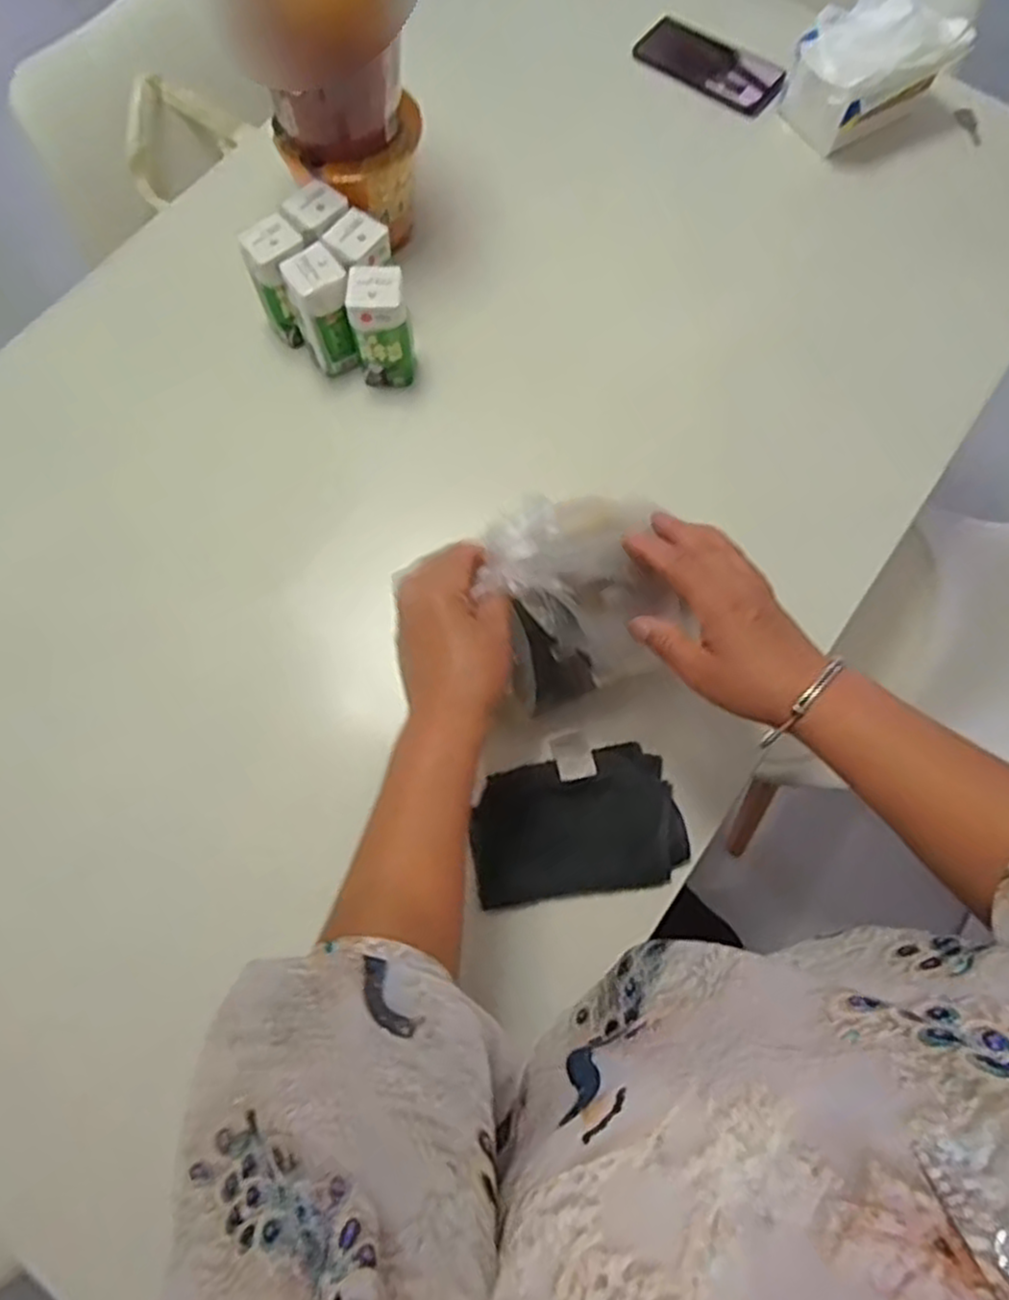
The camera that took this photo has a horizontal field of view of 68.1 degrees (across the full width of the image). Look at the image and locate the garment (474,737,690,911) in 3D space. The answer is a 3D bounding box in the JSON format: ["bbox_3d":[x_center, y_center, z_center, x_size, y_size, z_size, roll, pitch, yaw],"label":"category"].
[{"bbox_3d":[0.055,0.135,0.582,0.157,0.030,0.104,-8,74,-3],"label":"garment"}]

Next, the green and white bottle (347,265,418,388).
[{"bbox_3d":[-0.109,-0.287,0.671,0.054,0.104,0.049,-5,74,-2],"label":"green and white bottle"}]

